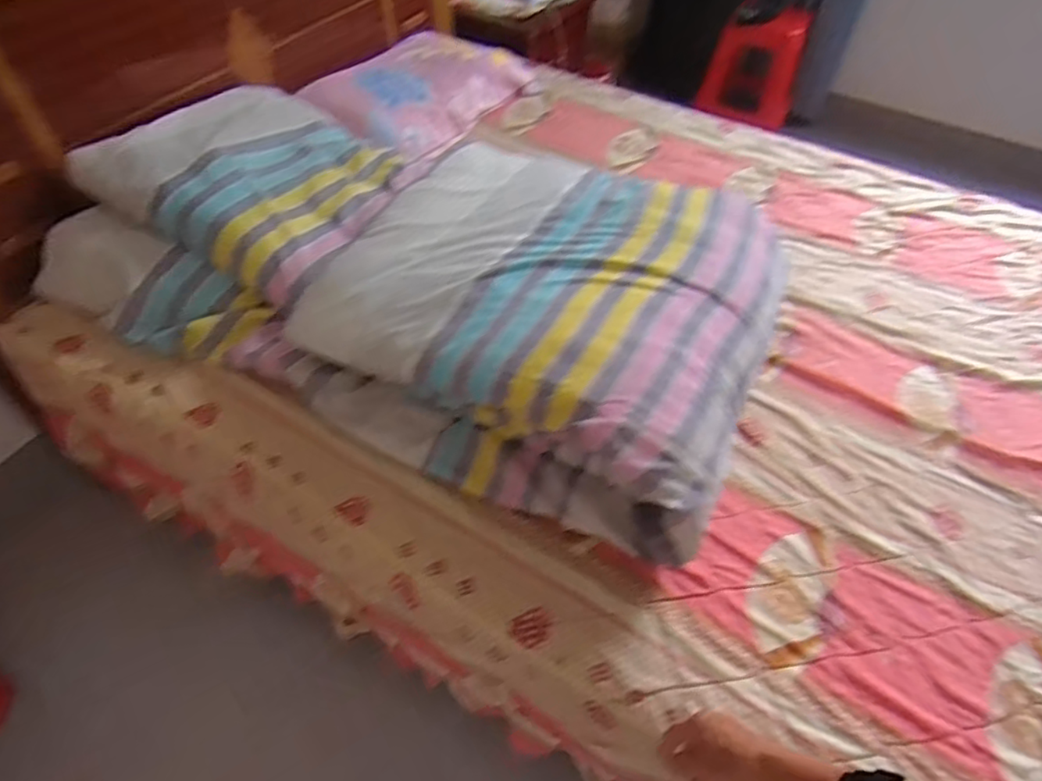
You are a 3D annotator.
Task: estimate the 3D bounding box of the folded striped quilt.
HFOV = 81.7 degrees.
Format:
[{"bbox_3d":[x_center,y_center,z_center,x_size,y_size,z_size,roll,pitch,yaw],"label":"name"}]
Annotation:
[{"bbox_3d":[0.045,-0.109,0.924,0.602,0.225,0.531,23,55,13],"label":"folded striped quilt"}]

